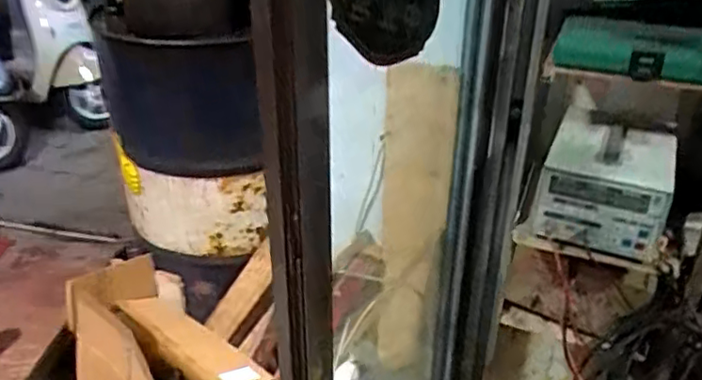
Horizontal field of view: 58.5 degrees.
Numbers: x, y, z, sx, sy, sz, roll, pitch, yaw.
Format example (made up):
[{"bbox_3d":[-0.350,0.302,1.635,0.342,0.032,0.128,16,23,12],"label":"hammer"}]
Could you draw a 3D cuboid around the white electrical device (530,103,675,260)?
[{"bbox_3d":[0.479,-0.024,1.174,0.214,0.146,0.307,13,32,22],"label":"white electrical device"}]

